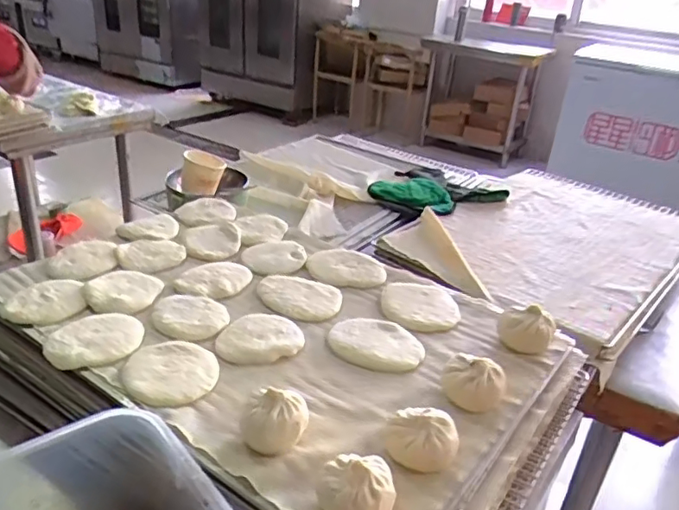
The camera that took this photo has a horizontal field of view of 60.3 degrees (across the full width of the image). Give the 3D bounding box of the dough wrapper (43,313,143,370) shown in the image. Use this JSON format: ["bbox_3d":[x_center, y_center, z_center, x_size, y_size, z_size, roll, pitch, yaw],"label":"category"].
[{"bbox_3d":[-0.257,0.090,0.623,0.095,0.013,0.095,4,27,-2],"label":"dough wrapper"}]

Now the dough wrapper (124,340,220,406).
[{"bbox_3d":[-0.167,0.115,0.581,0.087,0.014,0.089,4,27,-2],"label":"dough wrapper"}]

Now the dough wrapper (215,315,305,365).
[{"bbox_3d":[-0.088,0.092,0.647,0.091,0.012,0.091,0,30,0],"label":"dough wrapper"}]

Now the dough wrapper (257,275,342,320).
[{"bbox_3d":[-0.051,0.050,0.720,0.108,0.006,0.075,15,29,18],"label":"dough wrapper"}]

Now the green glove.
[{"bbox_3d":[0.189,-0.132,1.181,0.201,0.030,0.229,-20,36,-39],"label":"green glove"}]

